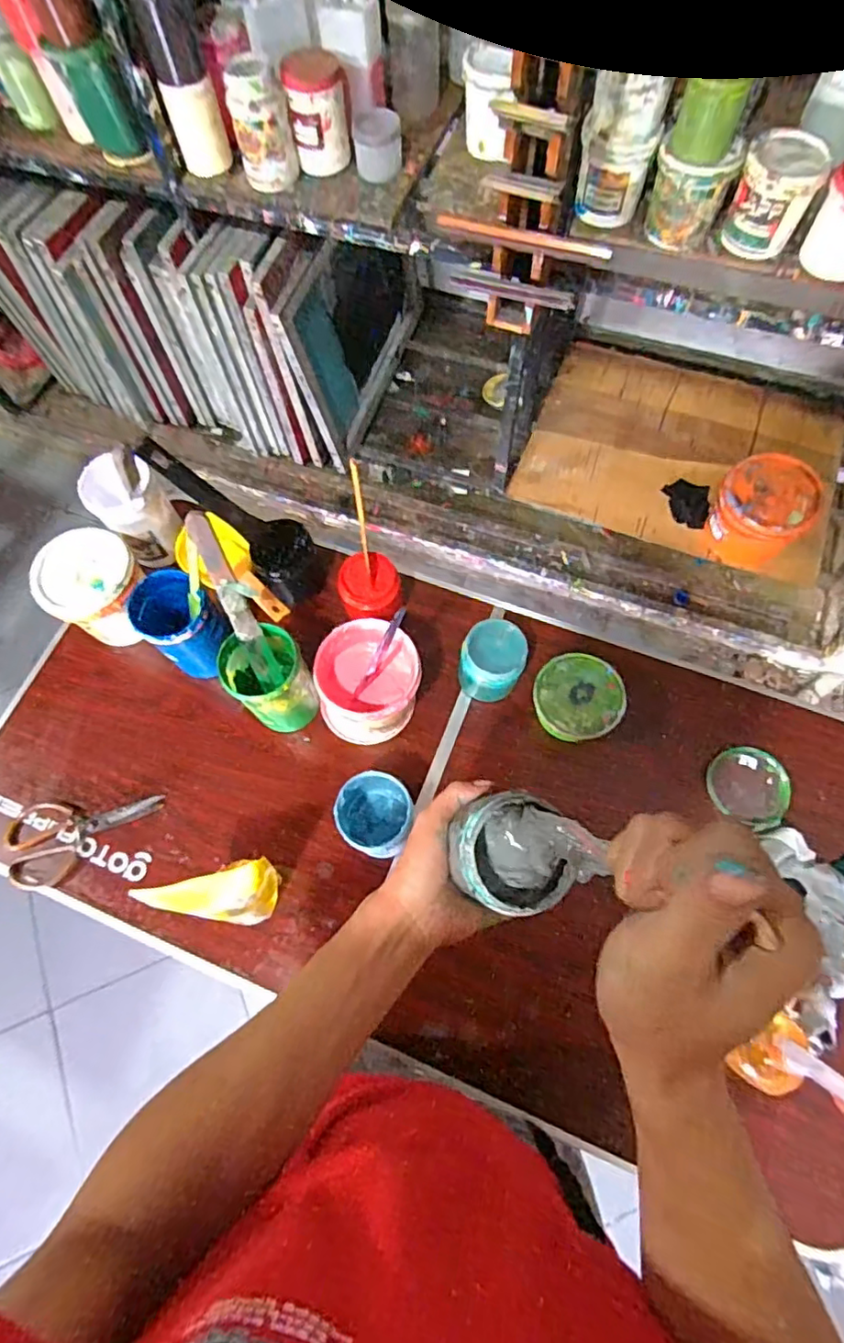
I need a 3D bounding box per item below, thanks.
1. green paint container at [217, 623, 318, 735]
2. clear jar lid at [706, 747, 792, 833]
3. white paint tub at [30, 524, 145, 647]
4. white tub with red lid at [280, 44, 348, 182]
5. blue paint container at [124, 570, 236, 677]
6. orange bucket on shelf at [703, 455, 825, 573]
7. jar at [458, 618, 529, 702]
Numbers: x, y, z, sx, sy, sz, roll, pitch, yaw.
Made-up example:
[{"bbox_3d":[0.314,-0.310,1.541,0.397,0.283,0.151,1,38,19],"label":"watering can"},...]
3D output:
[{"bbox_3d":[-0.194,0.012,0.777,0.094,0.144,0.098,-1,69,2],"label":"green paint container"},{"bbox_3d":[0.428,0.151,0.779,0.095,0.023,0.105,20,71,9],"label":"clear jar lid"},{"bbox_3d":[-0.448,-0.112,0.838,0.124,0.134,0.123,-1,69,2],"label":"white paint tub"},{"bbox_3d":[-0.184,-1.010,1.085,0.097,0.142,0.096,-1,69,2],"label":"white tub with red lid"},{"bbox_3d":[-0.317,-0.061,0.803,0.098,0.120,0.090,32,73,13],"label":"blue paint container"},{"bbox_3d":[0.825,-0.381,1.487,0.221,0.217,0.223,42,76,16],"label":"orange bucket on shelf"},{"bbox_3d":[0.093,-0.010,0.794,0.079,0.098,0.082,-1,69,2],"label":"jar"}]

